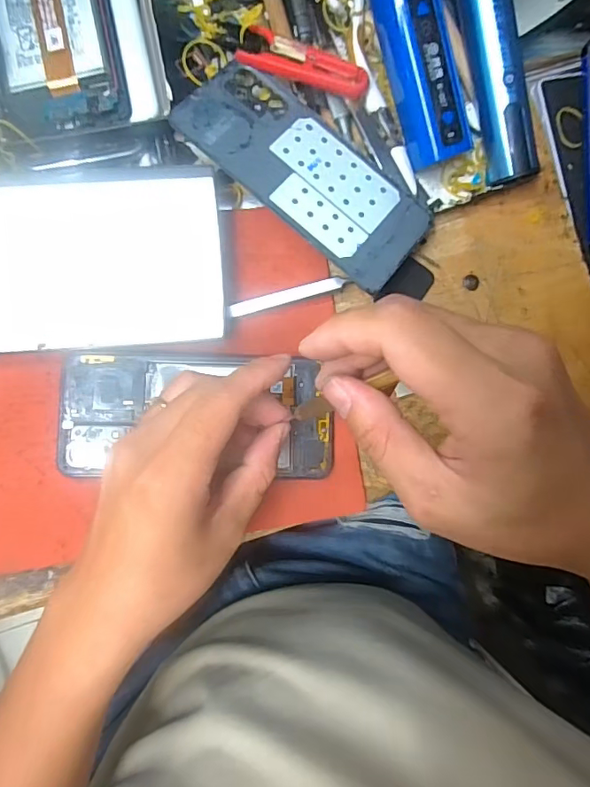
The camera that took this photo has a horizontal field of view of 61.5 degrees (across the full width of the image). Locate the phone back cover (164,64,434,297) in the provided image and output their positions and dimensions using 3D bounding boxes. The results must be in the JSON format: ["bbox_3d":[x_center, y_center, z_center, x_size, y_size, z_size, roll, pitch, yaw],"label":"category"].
[{"bbox_3d":[0.009,-0.137,0.304,0.158,0.005,0.074,40,74,-2],"label":"phone back cover"}]

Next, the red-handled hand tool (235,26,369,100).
[{"bbox_3d":[0.007,-0.202,0.303,0.079,0.012,0.023,17,86,-4],"label":"red-handled hand tool"}]

